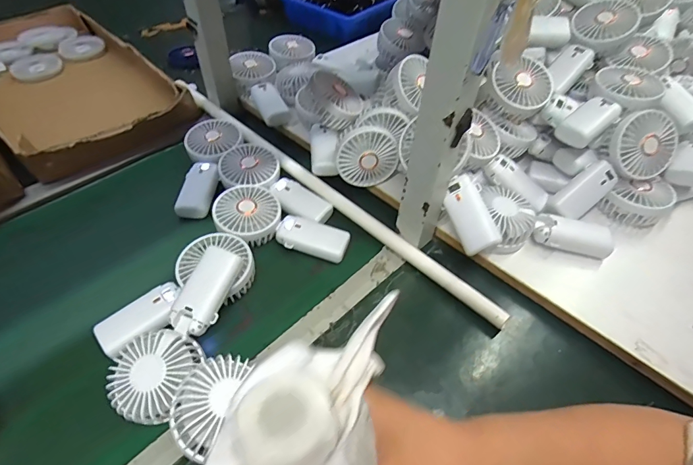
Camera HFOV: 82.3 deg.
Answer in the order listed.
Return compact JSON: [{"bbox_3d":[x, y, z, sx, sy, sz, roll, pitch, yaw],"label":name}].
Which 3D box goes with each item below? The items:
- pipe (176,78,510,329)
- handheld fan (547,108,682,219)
[{"bbox_3d":[-0.052,-0.082,0.584,0.645,0.020,0.025,37,58,26],"label":"pipe"},{"bbox_3d":[0.353,-0.086,0.527,0.190,0.064,0.073,-39,60,6],"label":"handheld fan"}]

